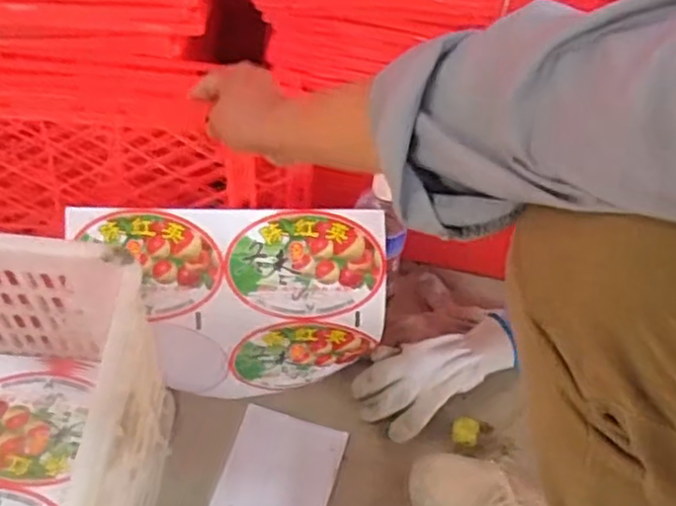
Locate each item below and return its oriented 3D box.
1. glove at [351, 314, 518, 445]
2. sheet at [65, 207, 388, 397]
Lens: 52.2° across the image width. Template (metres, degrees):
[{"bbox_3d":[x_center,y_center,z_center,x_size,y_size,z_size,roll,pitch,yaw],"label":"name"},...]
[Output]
[{"bbox_3d":[0.115,0.138,0.797,0.191,0.032,0.095,-25,60,-6],"label":"glove"},{"bbox_3d":[-0.105,0.058,0.751,0.313,0.223,0.064,-4,12,1],"label":"sheet"}]

